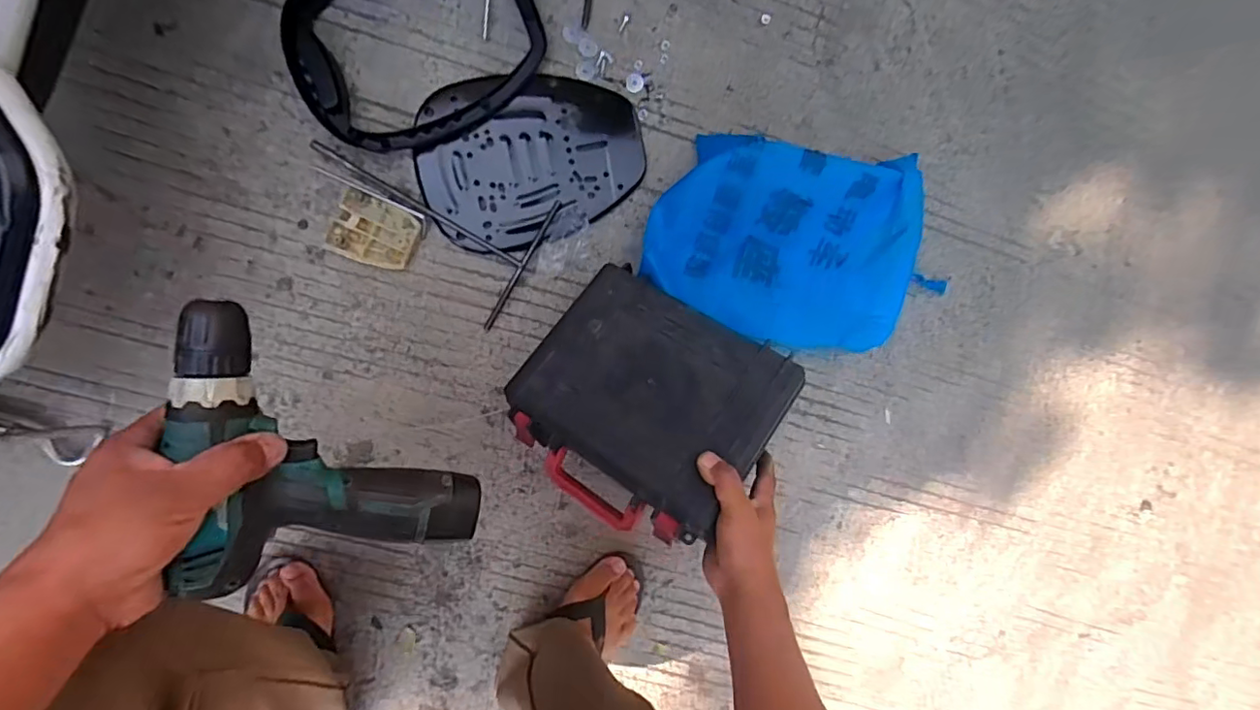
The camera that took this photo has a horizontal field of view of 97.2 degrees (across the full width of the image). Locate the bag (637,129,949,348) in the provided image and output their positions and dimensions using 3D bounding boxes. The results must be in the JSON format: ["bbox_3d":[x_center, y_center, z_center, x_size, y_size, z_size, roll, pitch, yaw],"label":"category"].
[{"bbox_3d":[0.210,-0.140,0.740,0.376,0.126,0.240,8,91,-10],"label":"bag"}]

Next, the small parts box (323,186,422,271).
[{"bbox_3d":[-0.330,-0.158,0.722,0.103,0.015,0.085,21,93,-9],"label":"small parts box"}]

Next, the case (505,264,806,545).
[{"bbox_3d":[0.015,0.056,0.626,0.270,0.079,0.243,30,77,17],"label":"case"}]

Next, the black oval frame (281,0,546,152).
[{"bbox_3d":[-0.266,-0.392,0.696,0.307,0.034,0.239,-18,98,-5],"label":"black oval frame"}]

